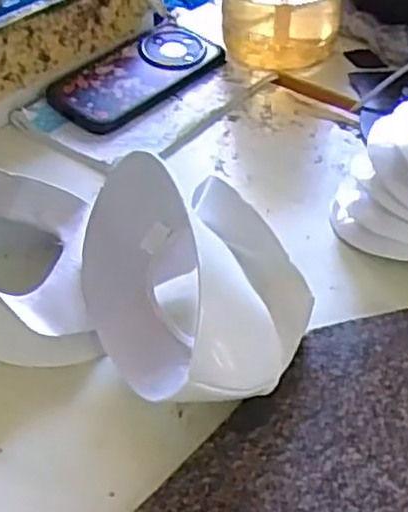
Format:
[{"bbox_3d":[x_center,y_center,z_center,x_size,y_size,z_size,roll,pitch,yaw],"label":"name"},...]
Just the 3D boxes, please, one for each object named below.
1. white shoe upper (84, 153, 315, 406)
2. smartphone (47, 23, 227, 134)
[{"bbox_3d":[-0.009,0.011,0.410,0.107,0.089,0.155,-21,44,-17],"label":"white shoe upper"},{"bbox_3d":[-0.062,-0.169,0.665,0.085,0.021,0.168,26,50,30],"label":"smartphone"}]

